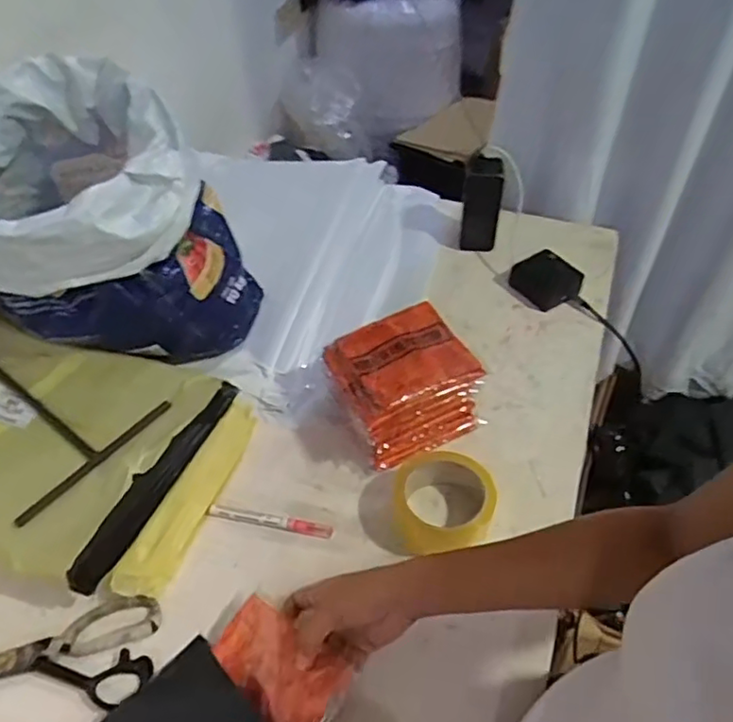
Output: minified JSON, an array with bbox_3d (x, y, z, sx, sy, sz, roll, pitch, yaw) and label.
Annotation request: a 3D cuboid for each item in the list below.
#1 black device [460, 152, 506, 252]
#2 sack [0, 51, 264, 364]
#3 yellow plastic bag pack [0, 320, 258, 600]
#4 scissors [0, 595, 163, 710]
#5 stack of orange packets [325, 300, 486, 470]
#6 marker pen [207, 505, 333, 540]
[{"bbox_3d":[0.168,-0.228,0.904,0.053,0.139,0.031,10,50,10],"label":"black device"},{"bbox_3d":[-0.338,-0.177,0.741,0.310,0.259,0.323,-21,51,-16],"label":"sack"},{"bbox_3d":[-0.372,0.082,0.677,0.436,0.066,0.263,13,50,13],"label":"yellow plastic bag pack"},{"bbox_3d":[-0.312,0.269,0.557,0.239,0.016,0.088,-5,49,-3],"label":"scissors"},{"bbox_3d":[0.040,0.025,0.696,0.140,0.092,0.129,-21,51,-16],"label":"stack of orange packets"},{"bbox_3d":[-0.100,0.166,0.645,0.129,0.010,0.013,7,49,8],"label":"marker pen"}]

